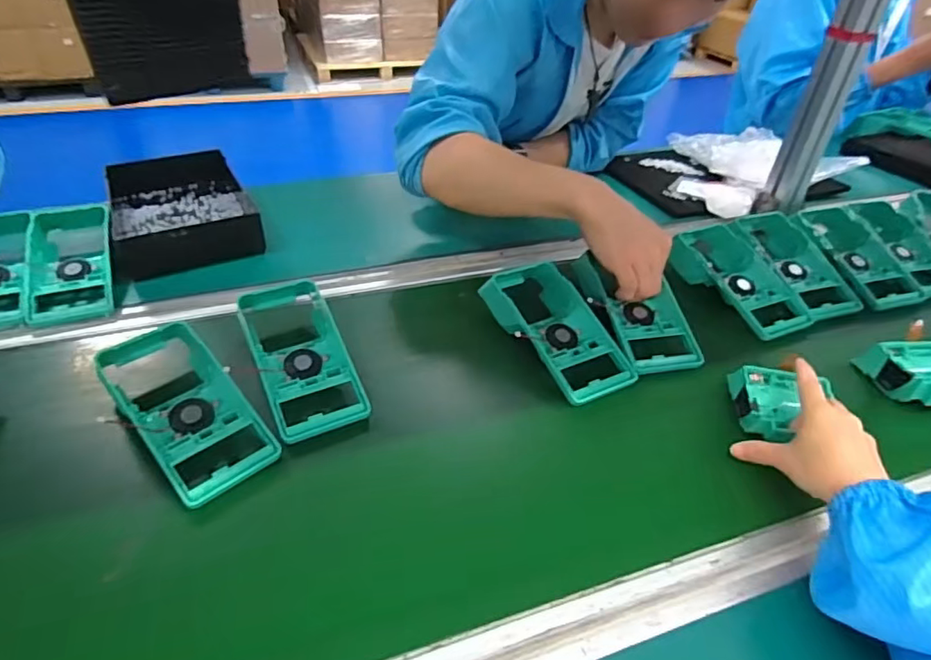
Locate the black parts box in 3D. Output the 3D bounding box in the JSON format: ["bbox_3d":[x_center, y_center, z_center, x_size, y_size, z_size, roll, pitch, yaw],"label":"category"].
[{"bbox_3d":[-0.381,-0.165,0.741,0.162,0.053,0.272,-17,41,-22],"label":"black parts box"}]

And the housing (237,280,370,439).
[{"bbox_3d":[-0.157,0.023,0.527,0.082,0.031,0.177,-13,54,-24],"label":"housing"}]

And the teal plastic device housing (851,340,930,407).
[{"bbox_3d":[0.448,0.042,0.545,0.080,0.034,0.068,6,38,5],"label":"teal plastic device housing"}]

